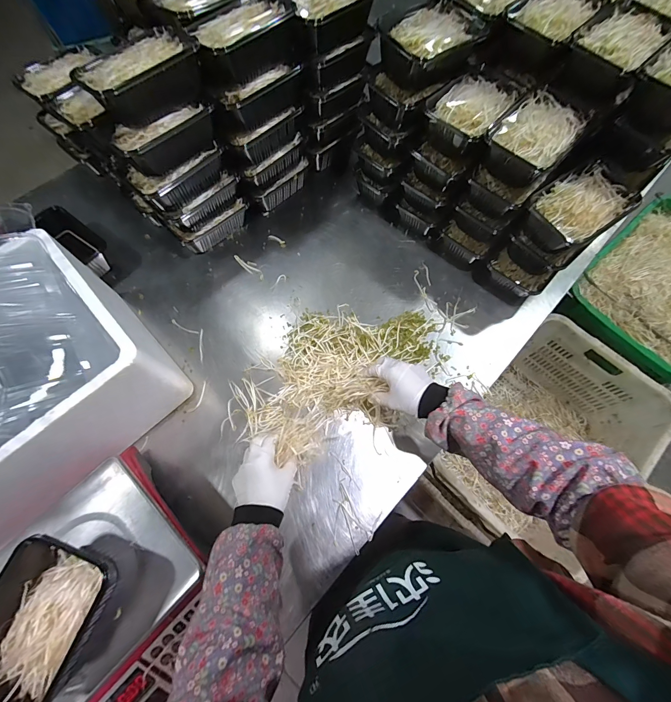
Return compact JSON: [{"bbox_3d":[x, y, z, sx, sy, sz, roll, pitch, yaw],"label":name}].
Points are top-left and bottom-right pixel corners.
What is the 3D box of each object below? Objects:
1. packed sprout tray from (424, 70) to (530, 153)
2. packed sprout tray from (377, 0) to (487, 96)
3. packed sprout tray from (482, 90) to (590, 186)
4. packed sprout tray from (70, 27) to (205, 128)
[{"bbox_3d":[0.240,-0.426,0.588,0.127,0.056,0.174,35,72,12],"label":"packed sprout tray"},{"bbox_3d":[0.164,-0.533,0.572,0.182,0.066,0.110,-37,73,-14],"label":"packed sprout tray"},{"bbox_3d":[0.335,-0.358,0.558,0.121,0.065,0.168,41,73,14],"label":"packed sprout tray"},{"bbox_3d":[-0.302,-0.427,0.524,0.108,0.073,0.168,39,73,14],"label":"packed sprout tray"}]

